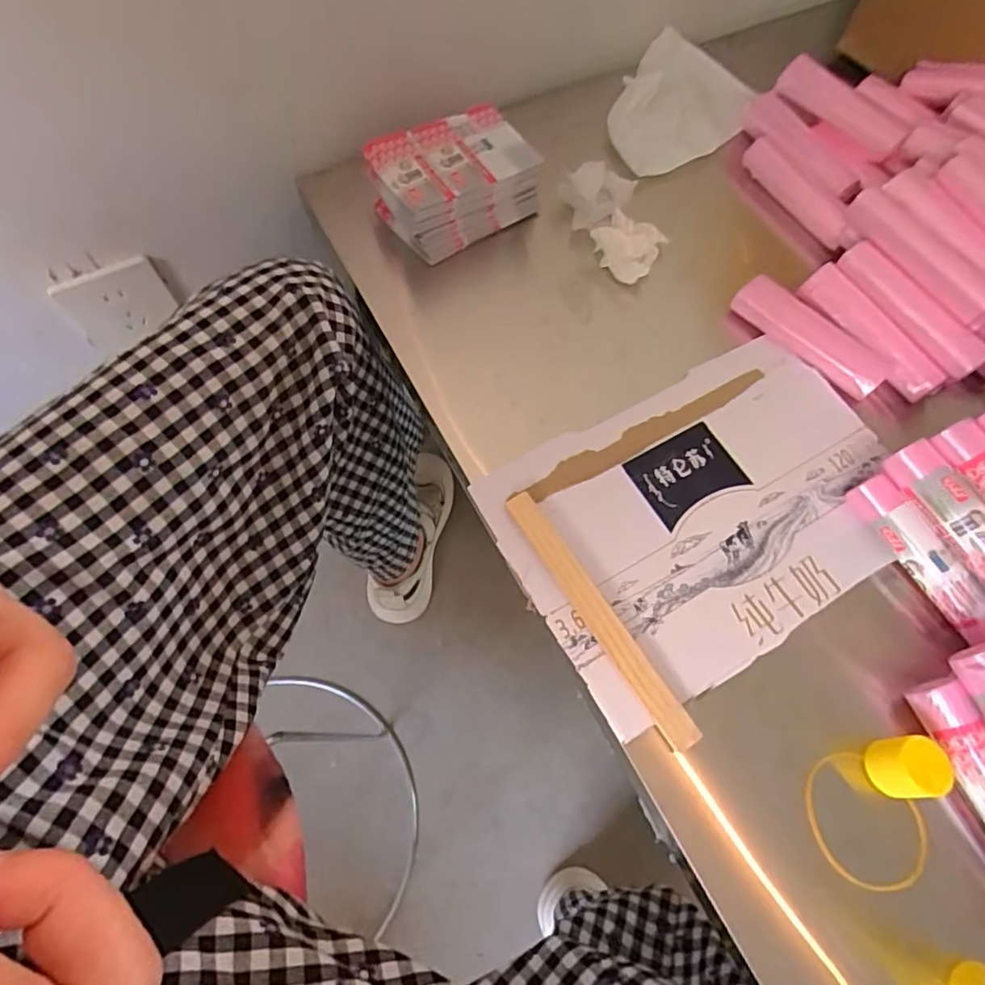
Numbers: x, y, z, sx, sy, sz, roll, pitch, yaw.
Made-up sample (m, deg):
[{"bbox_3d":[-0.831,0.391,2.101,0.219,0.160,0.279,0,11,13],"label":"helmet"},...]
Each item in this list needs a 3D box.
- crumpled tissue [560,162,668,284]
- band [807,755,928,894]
[{"bbox_3d":[0.101,-0.223,0.474,0.058,0.026,0.112,-17,70,-8],"label":"crumpled tissue"},{"bbox_3d":[0.200,0.178,0.314,0.069,0.004,0.058,40,69,9],"label":"band"}]

